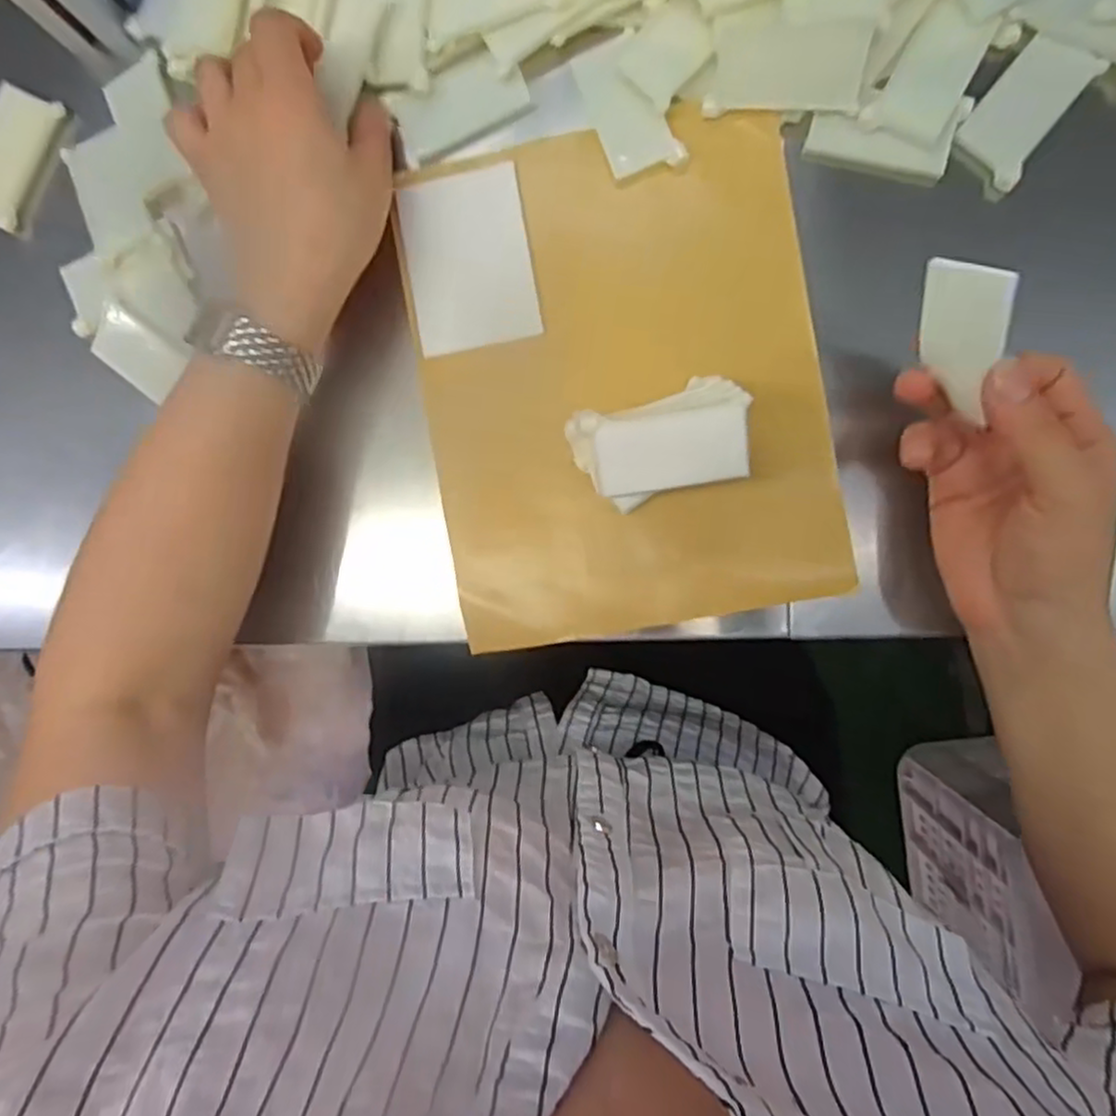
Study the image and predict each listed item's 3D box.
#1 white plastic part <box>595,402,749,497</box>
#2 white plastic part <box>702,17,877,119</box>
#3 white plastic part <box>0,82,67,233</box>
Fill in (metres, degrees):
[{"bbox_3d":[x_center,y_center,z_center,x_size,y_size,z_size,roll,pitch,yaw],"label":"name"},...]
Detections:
[{"bbox_3d":[0.052,-0.048,0.330,0.068,0.011,0.033,-7,92,5],"label":"white plastic part"},{"bbox_3d":[0.115,-0.246,0.366,0.074,0.007,0.041,9,111,13],"label":"white plastic part"},{"bbox_3d":[-0.316,-0.230,0.417,0.037,0.011,0.074,25,95,3],"label":"white plastic part"}]

